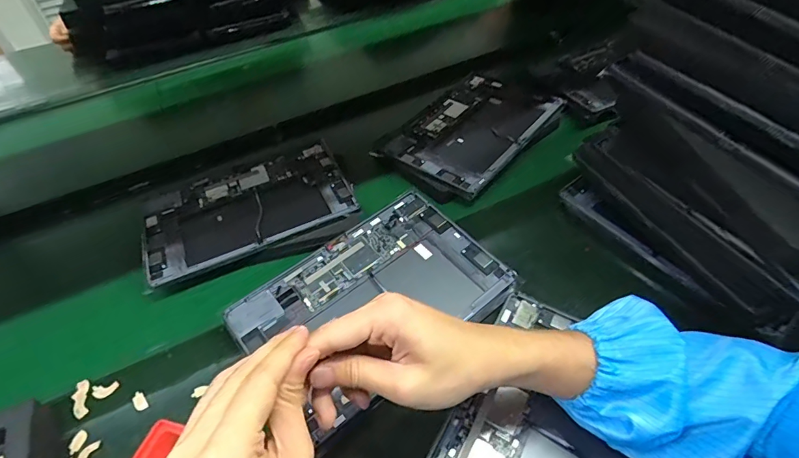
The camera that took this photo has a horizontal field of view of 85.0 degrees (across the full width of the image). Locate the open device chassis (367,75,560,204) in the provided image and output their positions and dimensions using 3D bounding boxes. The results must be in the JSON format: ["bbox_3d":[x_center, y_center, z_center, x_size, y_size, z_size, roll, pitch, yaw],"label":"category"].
[{"bbox_3d":[0.109,-0.158,0.662,0.177,0.020,0.271,32,60,27],"label":"open device chassis"}]

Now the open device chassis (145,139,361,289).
[{"bbox_3d":[-0.196,-0.032,0.573,0.258,0.011,0.160,-22,52,-14],"label":"open device chassis"}]

